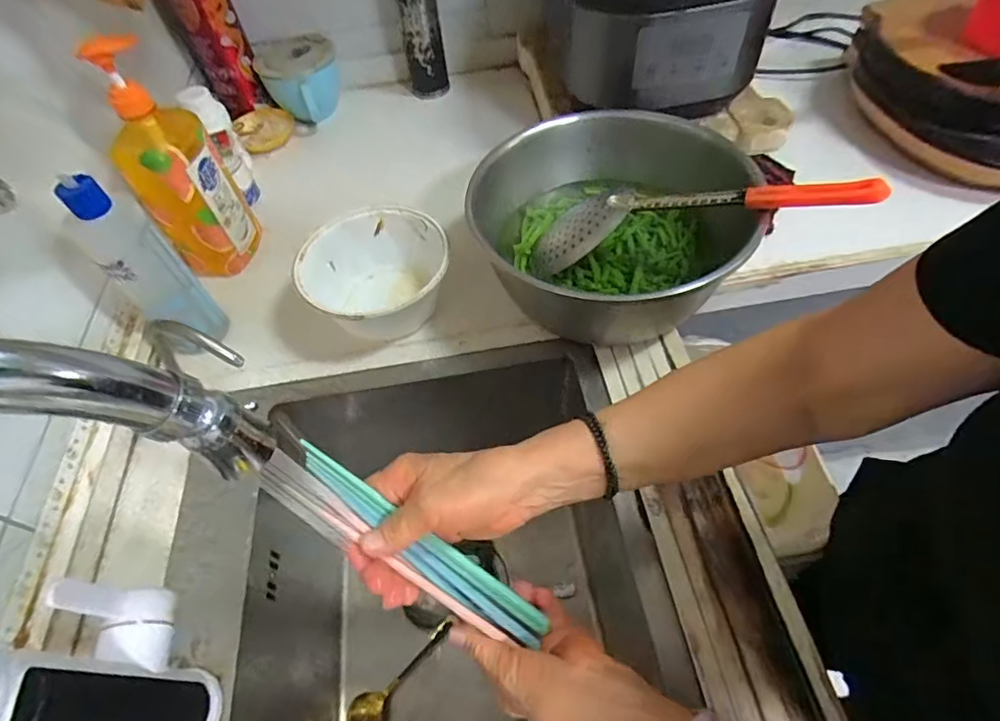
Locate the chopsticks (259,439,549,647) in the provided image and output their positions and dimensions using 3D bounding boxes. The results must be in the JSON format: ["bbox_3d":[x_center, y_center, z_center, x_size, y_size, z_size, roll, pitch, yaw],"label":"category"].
[{"bbox_3d":[-0.054,0.130,0.347,0.026,0.224,0.034,-15,39,52],"label":"chopsticks"}]

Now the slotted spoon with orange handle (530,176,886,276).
[{"bbox_3d":[0.181,-0.142,0.511,0.315,0.037,0.078,-3,54,24],"label":"slotted spoon with orange handle"}]

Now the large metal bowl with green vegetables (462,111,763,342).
[{"bbox_3d":[0.111,-0.132,0.566,0.249,0.130,0.271,-2,56,4],"label":"large metal bowl with green vegetables"}]

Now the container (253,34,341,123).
[{"bbox_3d":[-0.315,-0.452,0.832,0.118,0.076,0.134,-19,56,-8],"label":"container"}]

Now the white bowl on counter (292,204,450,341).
[{"bbox_3d":[-0.142,-0.098,0.597,0.159,0.080,0.143,-19,56,-8],"label":"white bowl on counter"}]

